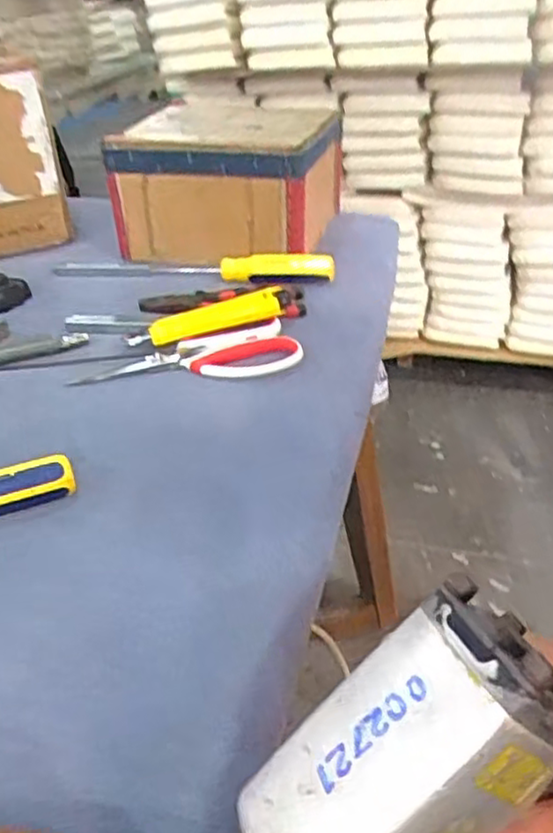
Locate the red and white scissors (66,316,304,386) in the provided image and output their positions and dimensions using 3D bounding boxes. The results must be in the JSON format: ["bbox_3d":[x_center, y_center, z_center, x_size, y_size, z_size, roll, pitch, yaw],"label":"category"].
[{"bbox_3d":[-0.070,-0.044,0.574,0.175,0.019,0.072,-15,34,-17],"label":"red and white scissors"}]

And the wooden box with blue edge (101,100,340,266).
[{"bbox_3d":[-0.054,-0.256,0.785,0.219,0.137,0.170,6,34,15],"label":"wooden box with blue edge"}]

